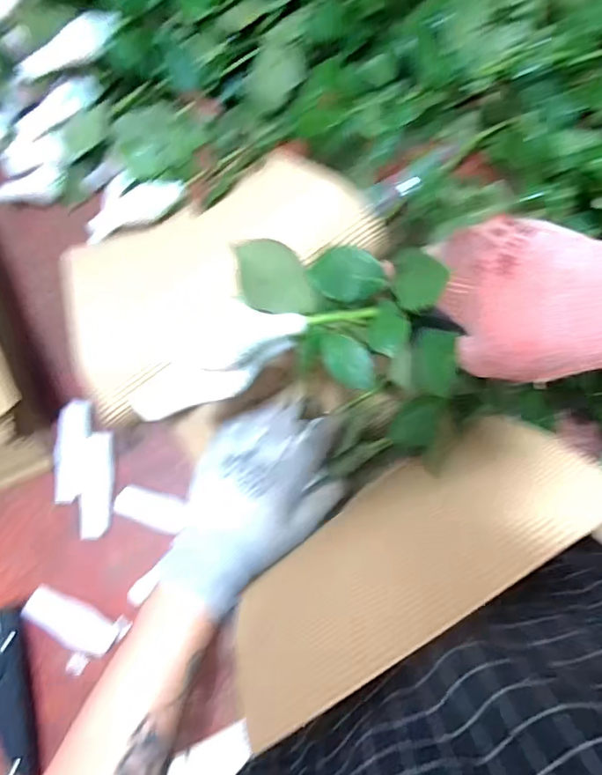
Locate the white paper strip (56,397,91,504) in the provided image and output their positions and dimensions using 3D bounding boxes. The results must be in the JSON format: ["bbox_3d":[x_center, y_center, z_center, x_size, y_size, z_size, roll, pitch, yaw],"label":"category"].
[{"bbox_3d":[-0.216,0.060,0.483,0.035,0.004,0.099,7,97,12],"label":"white paper strip"}]

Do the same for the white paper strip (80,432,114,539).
[{"bbox_3d":[-0.194,0.093,0.485,0.030,0.005,0.099,4,94,-3],"label":"white paper strip"}]

